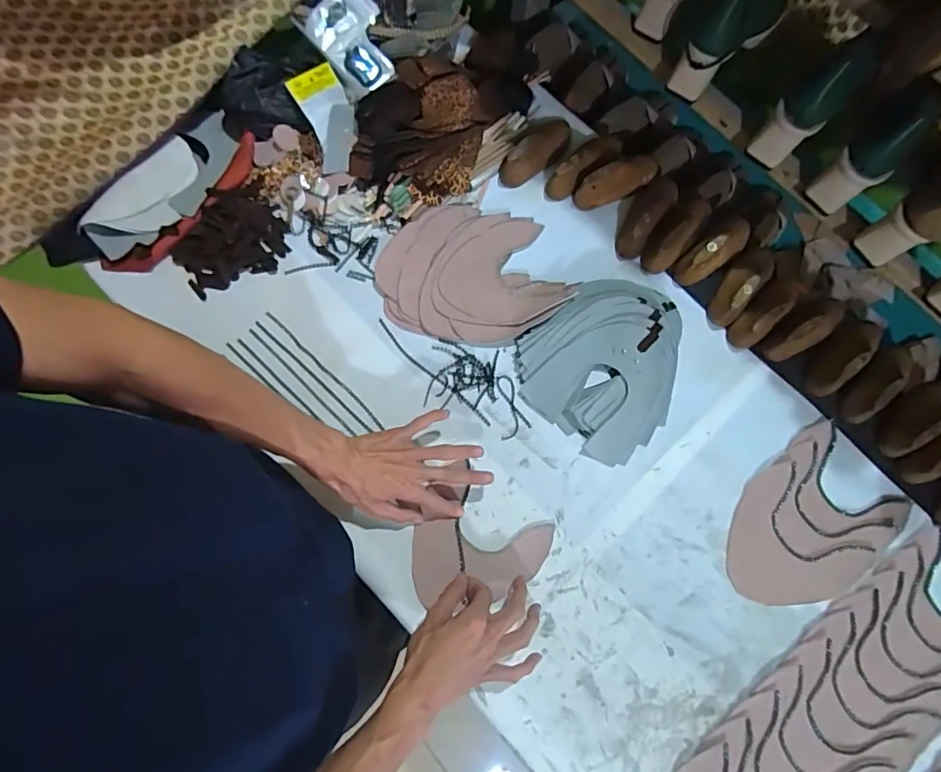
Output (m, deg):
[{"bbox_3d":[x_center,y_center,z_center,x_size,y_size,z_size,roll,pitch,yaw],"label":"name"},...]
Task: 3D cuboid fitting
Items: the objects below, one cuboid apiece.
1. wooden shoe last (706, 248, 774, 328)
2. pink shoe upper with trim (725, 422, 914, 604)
[{"bbox_3d":[0.384,-0.147,0.681,0.051,0.055,0.137,40,78,8],"label":"wooden shoe last"},{"bbox_3d":[0.426,0.177,0.621,0.235,0.006,0.161,-39,80,-10],"label":"pink shoe upper with trim"}]

